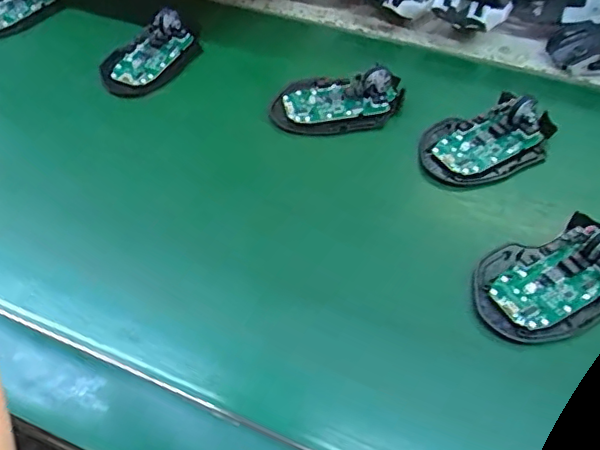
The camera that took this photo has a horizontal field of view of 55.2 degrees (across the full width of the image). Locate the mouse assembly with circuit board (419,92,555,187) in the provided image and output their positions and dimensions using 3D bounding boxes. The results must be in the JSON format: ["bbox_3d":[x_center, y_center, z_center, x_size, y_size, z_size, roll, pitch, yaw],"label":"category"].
[{"bbox_3d":[0.152,-0.071,0.465,0.110,0.030,0.067,-18,53,-12],"label":"mouse assembly with circuit board"}]

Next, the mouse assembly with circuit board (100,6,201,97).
[{"bbox_3d":[-0.146,-0.166,0.555,0.067,0.031,0.096,32,59,24],"label":"mouse assembly with circuit board"}]

